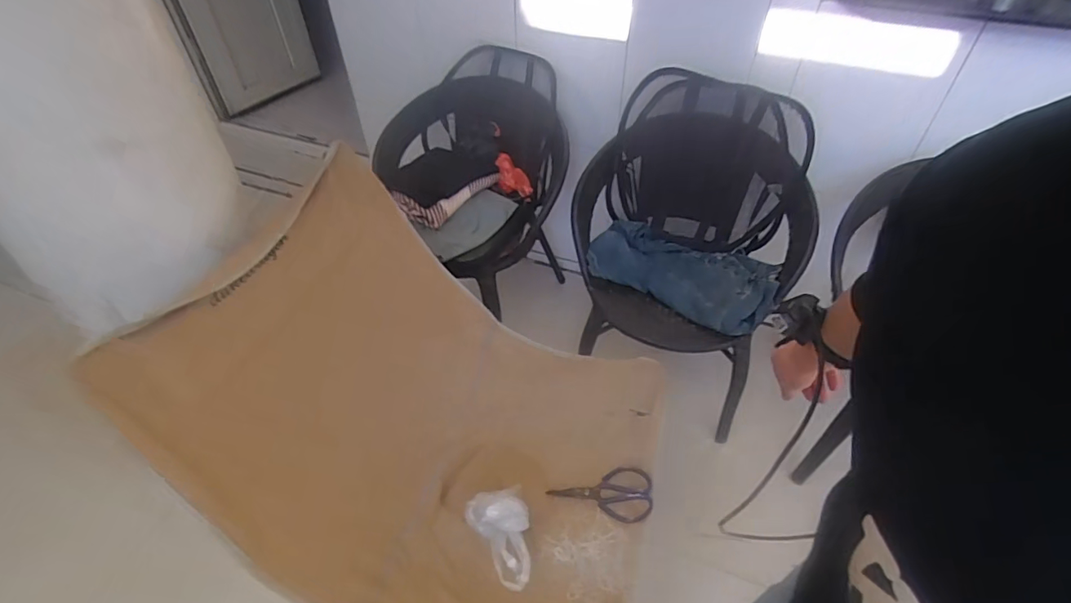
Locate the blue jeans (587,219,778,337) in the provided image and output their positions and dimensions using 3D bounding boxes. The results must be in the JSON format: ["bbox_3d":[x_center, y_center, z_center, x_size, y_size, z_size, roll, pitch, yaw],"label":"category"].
[{"bbox_3d":[0.357,-0.073,1.268,0.413,0.090,0.229,24,50,22],"label":"blue jeans"}]

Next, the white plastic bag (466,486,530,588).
[{"bbox_3d":[-0.056,0.389,0.881,0.106,0.063,0.180,-10,46,-9],"label":"white plastic bag"}]

